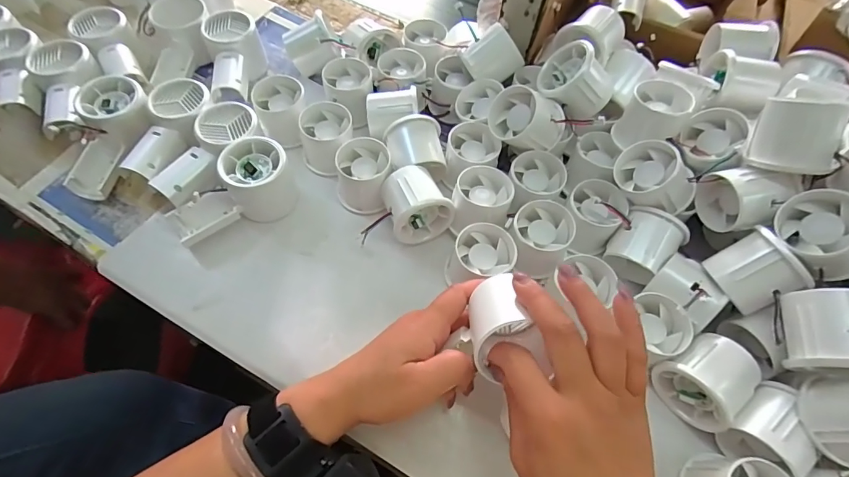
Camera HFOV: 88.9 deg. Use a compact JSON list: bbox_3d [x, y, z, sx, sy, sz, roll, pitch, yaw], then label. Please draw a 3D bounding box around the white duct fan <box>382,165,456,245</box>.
[{"bbox_3d":[-0.010,-0.032,0.395,0.054,0.045,0.057,-28,67,-17],"label":"white duct fan"}]

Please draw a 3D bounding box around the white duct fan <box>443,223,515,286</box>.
[{"bbox_3d":[0.047,0.017,0.377,0.053,0.042,0.050,-15,63,-11],"label":"white duct fan"}]

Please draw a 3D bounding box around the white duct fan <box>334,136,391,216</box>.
[{"bbox_3d":[-0.059,-0.058,0.416,0.052,0.044,0.060,-3,62,-5],"label":"white duct fan"}]

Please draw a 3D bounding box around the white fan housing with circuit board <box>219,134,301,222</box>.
[{"bbox_3d":[-0.153,-0.055,0.405,0.056,0.056,0.055,1,61,-3],"label":"white fan housing with circuit board"}]

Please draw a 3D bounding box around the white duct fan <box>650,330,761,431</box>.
[{"bbox_3d":[0.217,0.109,0.331,0.055,0.046,0.053,-29,67,-17],"label":"white duct fan"}]

